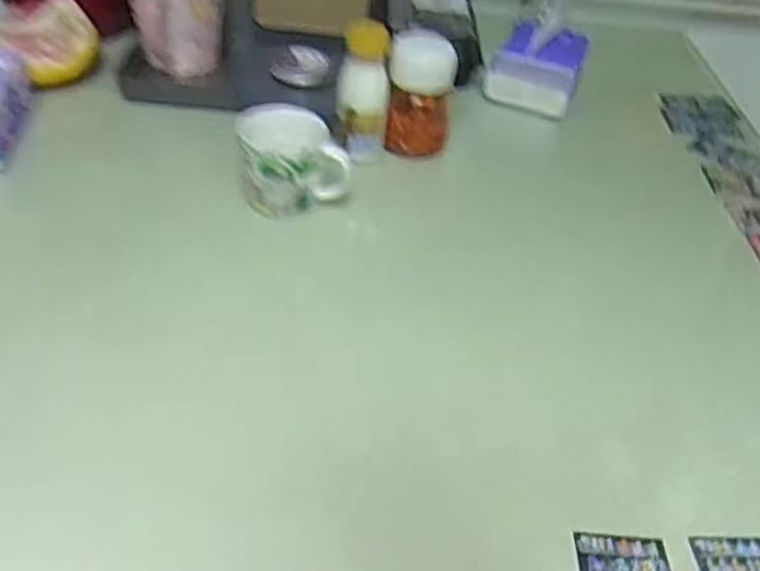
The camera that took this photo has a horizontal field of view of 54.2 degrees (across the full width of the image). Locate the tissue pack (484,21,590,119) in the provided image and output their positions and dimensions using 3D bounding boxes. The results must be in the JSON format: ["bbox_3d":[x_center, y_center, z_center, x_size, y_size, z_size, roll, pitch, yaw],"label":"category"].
[{"bbox_3d":[0.195,-0.274,0.910,0.101,0.069,0.114,18,45,12],"label":"tissue pack"}]

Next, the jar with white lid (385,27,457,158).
[{"bbox_3d":[0.042,-0.203,0.786,0.066,0.110,0.065,3,44,-3],"label":"jar with white lid"}]

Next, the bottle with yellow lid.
[{"bbox_3d":[-0.016,-0.195,0.764,0.049,0.145,0.039,4,44,-2],"label":"bottle with yellow lid"}]

